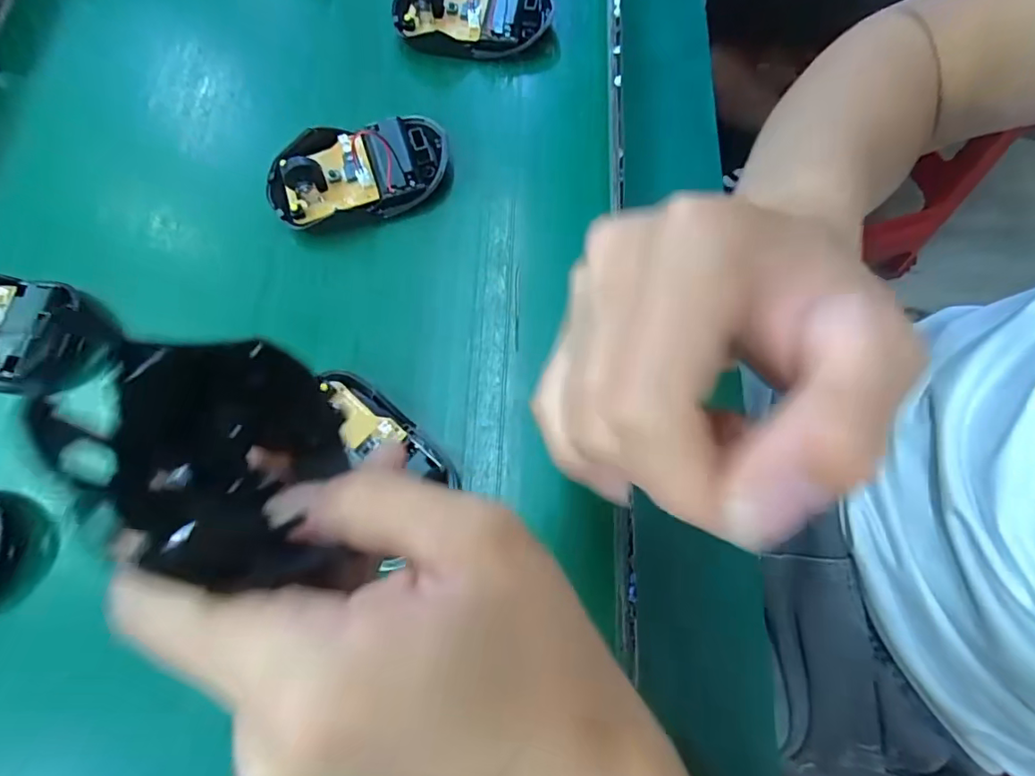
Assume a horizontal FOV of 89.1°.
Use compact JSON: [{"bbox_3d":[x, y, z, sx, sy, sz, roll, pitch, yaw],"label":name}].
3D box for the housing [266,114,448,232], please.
[{"bbox_3d":[-0.085,-0.117,0.276,0.094,0.029,0.055,-13,71,-1],"label":"housing"}]

